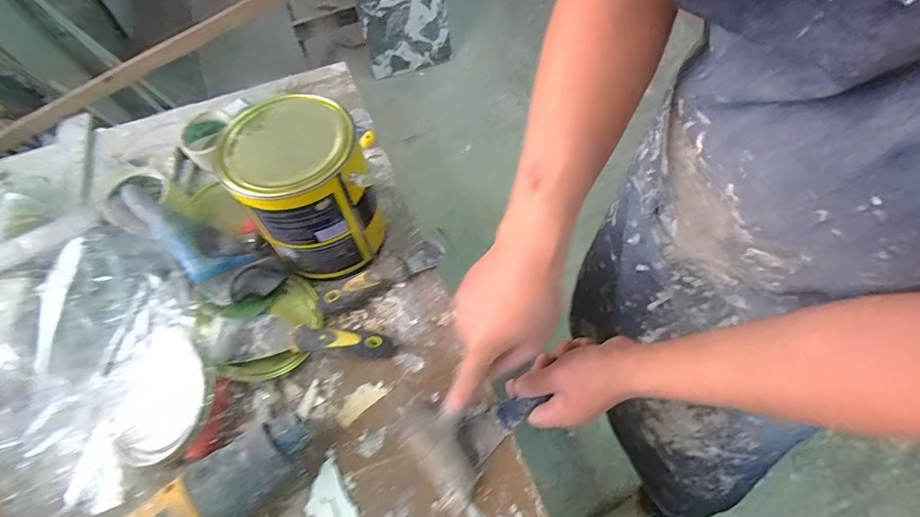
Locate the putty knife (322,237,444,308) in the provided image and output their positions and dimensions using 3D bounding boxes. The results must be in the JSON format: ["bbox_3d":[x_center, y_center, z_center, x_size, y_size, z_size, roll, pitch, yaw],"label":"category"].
[{"bbox_3d":[-0.092,0.015,0.545,0.155,0.023,0.038,-28,62,-14],"label":"putty knife"}]

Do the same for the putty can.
[{"bbox_3d":[-0.170,-0.072,0.510,0.126,0.168,0.135,-1,59,2],"label":"putty can"}]

